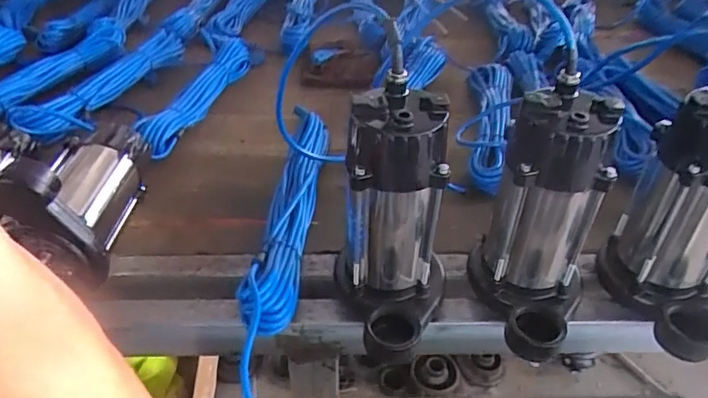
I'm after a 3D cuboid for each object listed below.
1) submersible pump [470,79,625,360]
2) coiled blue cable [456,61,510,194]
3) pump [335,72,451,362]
[{"bbox_3d":[0.180,0.030,0.529,0.110,0.239,0.133,15,41,16],"label":"submersible pump"},{"bbox_3d":[0.210,-0.135,0.865,0.080,0.045,0.353,10,39,10],"label":"coiled blue cable"},{"bbox_3d":[0.035,0.028,0.530,0.112,0.240,0.153,5,39,5],"label":"pump"}]

